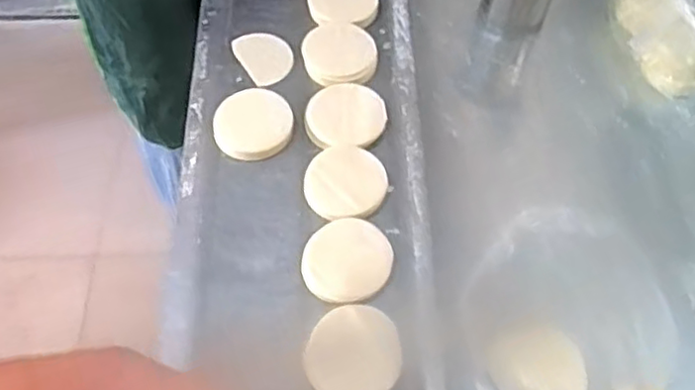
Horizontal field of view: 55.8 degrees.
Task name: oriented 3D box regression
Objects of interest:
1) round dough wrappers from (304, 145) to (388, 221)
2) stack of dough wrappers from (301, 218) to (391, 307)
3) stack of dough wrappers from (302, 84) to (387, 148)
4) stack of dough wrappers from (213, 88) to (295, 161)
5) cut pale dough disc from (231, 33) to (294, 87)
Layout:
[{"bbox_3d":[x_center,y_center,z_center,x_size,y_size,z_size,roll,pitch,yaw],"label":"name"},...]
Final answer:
[{"bbox_3d":[-0.001,-0.013,0.695,0.080,0.015,0.090,26,62,13],"label":"round dough wrappers"},{"bbox_3d":[0.000,0.064,0.650,0.089,0.015,0.079,-26,63,-16],"label":"stack of dough wrappers"},{"bbox_3d":[-0.002,-0.090,0.740,0.089,0.010,0.086,-7,60,-6],"label":"stack of dough wrappers"},{"bbox_3d":[-0.102,-0.080,0.732,0.082,0.015,0.088,12,59,5],"label":"stack of dough wrappers"},{"bbox_3d":[-0.099,-0.170,0.806,0.062,0.013,0.090,-25,63,-16],"label":"cut pale dough disc"}]

